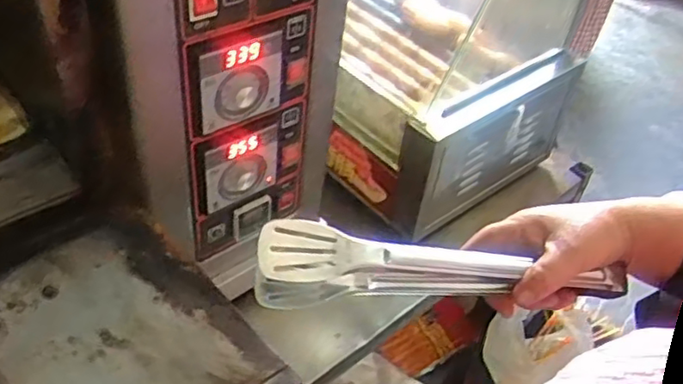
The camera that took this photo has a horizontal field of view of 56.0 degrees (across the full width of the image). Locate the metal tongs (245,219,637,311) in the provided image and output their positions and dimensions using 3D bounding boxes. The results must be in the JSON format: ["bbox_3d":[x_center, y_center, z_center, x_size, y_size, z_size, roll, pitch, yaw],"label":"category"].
[{"bbox_3d":[0.073,0.071,0.483,0.272,0.079,0.036,6,36,-11],"label":"metal tongs"}]

